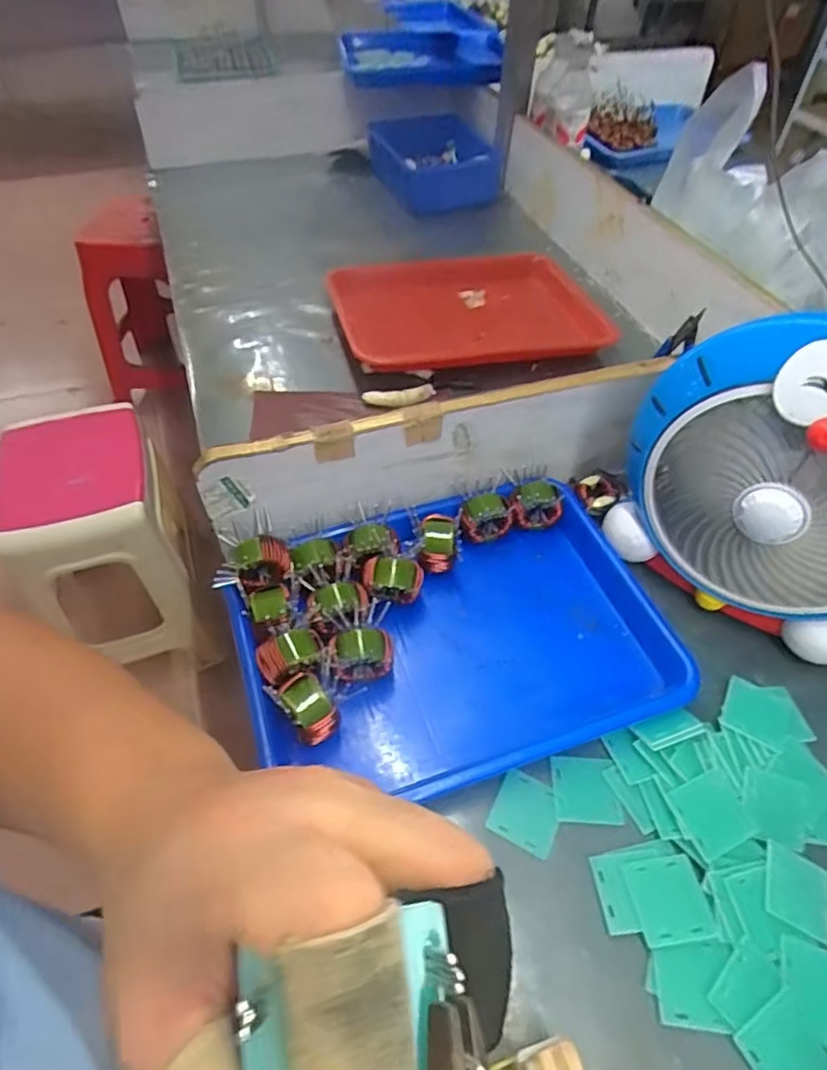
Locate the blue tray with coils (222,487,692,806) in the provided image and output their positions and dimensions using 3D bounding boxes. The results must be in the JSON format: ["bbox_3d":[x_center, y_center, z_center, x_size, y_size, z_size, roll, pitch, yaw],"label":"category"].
[{"bbox_3d":[0.030,0.071,0.500,0.332,0.056,0.249,-16,53,-14],"label":"blue tray with coils"}]

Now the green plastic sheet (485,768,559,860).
[{"bbox_3d":[0.079,0.192,0.428,0.044,0.004,0.048,22,53,16],"label":"green plastic sheet"}]

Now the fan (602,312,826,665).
[{"bbox_3d":[0.271,-0.030,0.452,0.220,0.234,0.080,23,54,17],"label":"fan"}]

